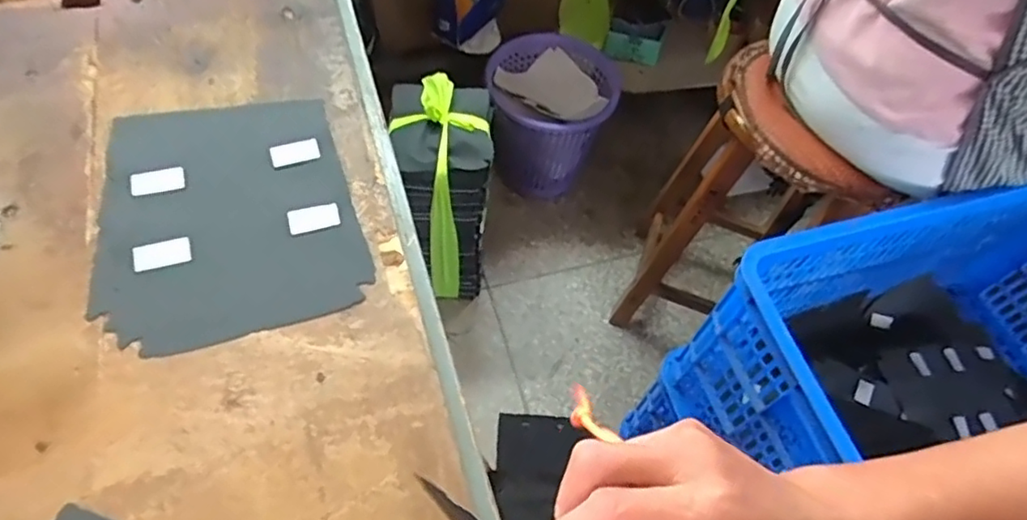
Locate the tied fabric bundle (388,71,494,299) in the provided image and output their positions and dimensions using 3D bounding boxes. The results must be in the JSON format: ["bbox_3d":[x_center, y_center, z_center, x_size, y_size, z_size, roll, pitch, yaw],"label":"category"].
[{"bbox_3d":[-0.133,-0.123,1.158,0.163,0.406,0.199,1,59,-5],"label":"tied fabric bundle"}]

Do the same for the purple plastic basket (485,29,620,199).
[{"bbox_3d":[0.068,-0.307,1.398,0.284,0.272,0.278,12,58,1],"label":"purple plastic basket"}]

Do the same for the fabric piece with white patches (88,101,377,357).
[{"bbox_3d":[-0.211,-0.041,0.463,0.180,0.008,0.217,-10,60,-12],"label":"fabric piece with white patches"}]

